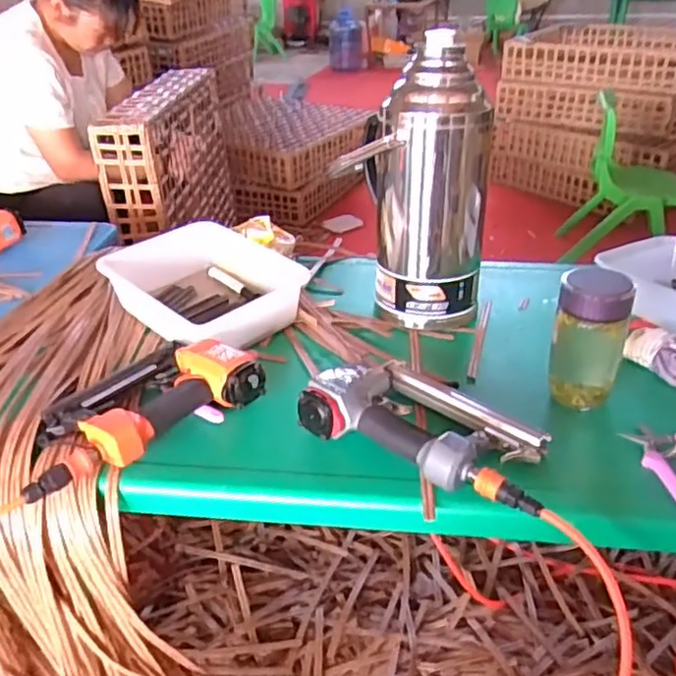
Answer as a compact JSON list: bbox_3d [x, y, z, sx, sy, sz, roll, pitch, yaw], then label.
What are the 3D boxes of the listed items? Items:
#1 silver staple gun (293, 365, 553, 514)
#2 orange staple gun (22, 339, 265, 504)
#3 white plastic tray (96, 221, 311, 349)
[{"bbox_3d":[0.108,0.096,0.733,0.269,0.072,0.163,18,37,28],"label":"silver staple gun"},{"bbox_3d":[-0.242,0.070,0.764,0.270,0.064,0.165,-25,40,-33],"label":"orange staple gun"},{"bbox_3d":[-0.193,-0.079,0.972,0.255,0.081,0.200,26,41,36],"label":"white plastic tray"}]

